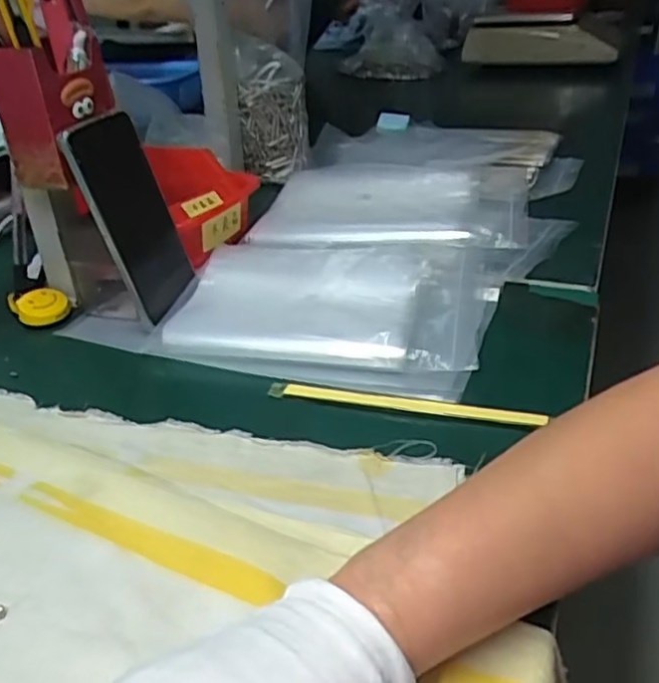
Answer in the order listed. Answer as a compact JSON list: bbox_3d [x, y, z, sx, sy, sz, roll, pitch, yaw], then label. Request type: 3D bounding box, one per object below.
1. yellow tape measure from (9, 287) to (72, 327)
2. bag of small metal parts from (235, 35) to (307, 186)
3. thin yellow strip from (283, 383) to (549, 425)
[{"bbox_3d":[-0.249,-0.031,0.579,0.045,0.022,0.048,-19,35,-23],"label":"yellow tape measure"},{"bbox_3d":[-0.070,-0.281,0.822,0.080,0.153,0.054,-3,32,1],"label":"bag of small metal parts"},{"bbox_3d":[0.052,0.041,0.450,0.171,0.008,0.013,7,34,16],"label":"thin yellow strip"}]

